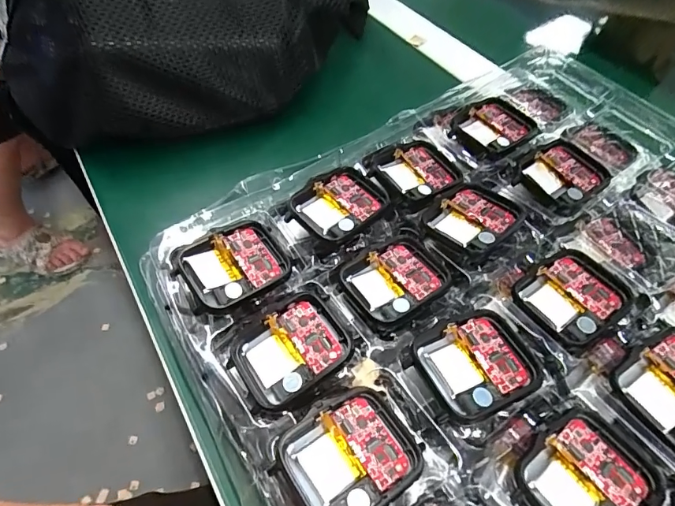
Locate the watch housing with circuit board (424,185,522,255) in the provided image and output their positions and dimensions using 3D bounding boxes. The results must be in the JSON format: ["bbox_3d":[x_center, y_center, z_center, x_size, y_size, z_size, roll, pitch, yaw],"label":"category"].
[{"bbox_3d":[0.066,-0.017,0.215,0.044,0.009,0.036,-34,60,-22],"label":"watch housing with circuit board"}]

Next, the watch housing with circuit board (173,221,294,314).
[{"bbox_3d":[-0.045,0.005,0.197,0.046,0.011,0.037,-32,59,-21],"label":"watch housing with circuit board"}]

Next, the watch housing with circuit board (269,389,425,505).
[{"bbox_3d":[0.005,0.069,0.152,0.045,0.007,0.037,-31,59,-21],"label":"watch housing with circuit board"}]

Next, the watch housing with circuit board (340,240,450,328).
[{"bbox_3d":[0.026,0.012,0.200,0.042,0.006,0.037,-28,58,-19],"label":"watch housing with circuit board"}]

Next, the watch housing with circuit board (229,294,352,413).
[{"bbox_3d":[-0.019,0.039,0.178,0.043,0.011,0.036,-29,58,-20],"label":"watch housing with circuit board"}]

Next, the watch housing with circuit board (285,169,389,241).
[{"bbox_3d":[0.000,-0.024,0.220,0.043,0.006,0.038,-34,60,-23],"label":"watch housing with circuit board"}]

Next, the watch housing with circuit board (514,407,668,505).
[{"bbox_3d":[0.086,0.076,0.150,0.043,0.005,0.038,-30,59,-21],"label":"watch housing with circuit board"}]

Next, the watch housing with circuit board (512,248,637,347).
[{"bbox_3d":[0.104,0.019,0.193,0.045,0.004,0.038,-28,58,-19],"label":"watch housing with circuit board"}]

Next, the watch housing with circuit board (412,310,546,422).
[{"bbox_3d":[0.055,0.042,0.171,0.044,0.005,0.038,-18,55,-13],"label":"watch housing with circuit board"}]

